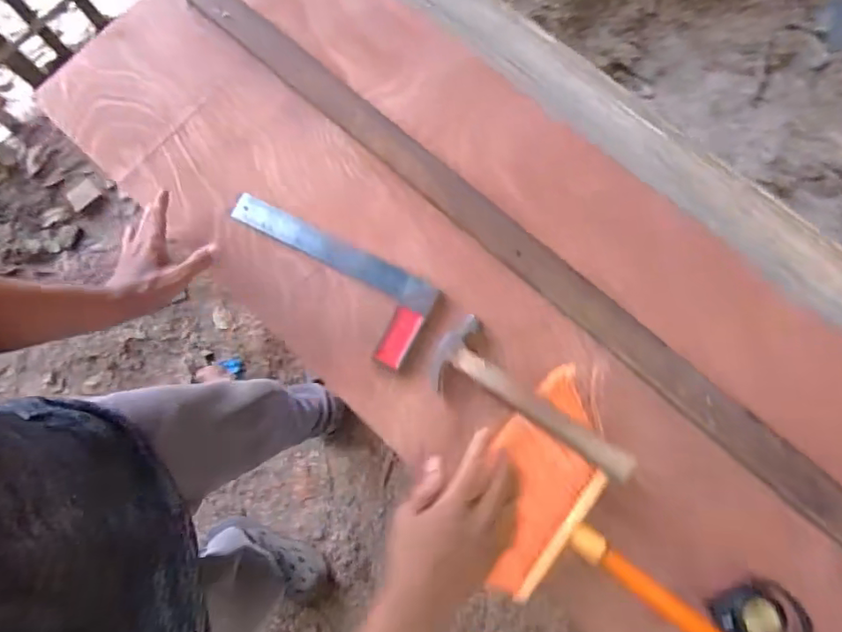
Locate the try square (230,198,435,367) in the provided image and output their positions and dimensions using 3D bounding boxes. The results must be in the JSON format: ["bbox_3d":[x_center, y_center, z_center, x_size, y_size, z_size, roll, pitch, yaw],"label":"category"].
[{"bbox_3d":[-0.134,-0.056,0.760,0.309,0.012,0.115,30,90,12],"label":"try square"}]

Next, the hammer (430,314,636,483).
[{"bbox_3d":[0.126,0.102,0.670,0.258,0.030,0.088,34,79,21],"label":"hammer"}]

